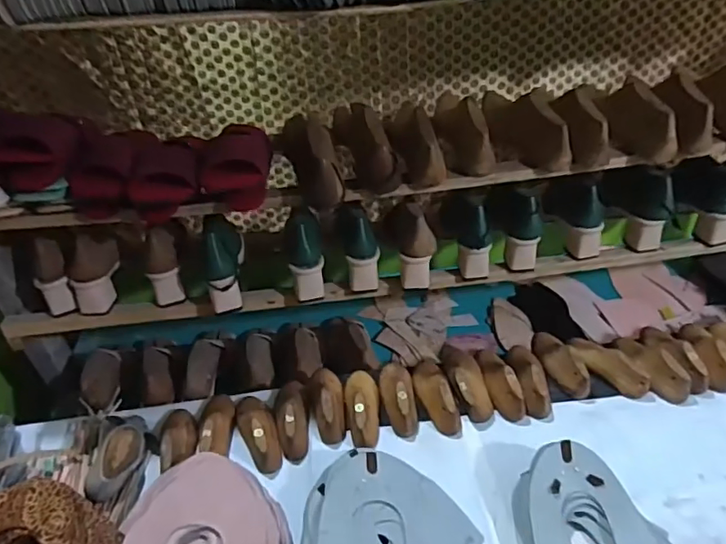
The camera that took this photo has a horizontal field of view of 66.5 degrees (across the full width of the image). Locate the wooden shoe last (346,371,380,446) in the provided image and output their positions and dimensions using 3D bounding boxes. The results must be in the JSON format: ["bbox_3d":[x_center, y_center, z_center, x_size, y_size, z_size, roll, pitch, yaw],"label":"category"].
[{"bbox_3d":[-0.002,0.196,0.828,0.052,0.048,0.141,-3,36,0],"label":"wooden shoe last"}]

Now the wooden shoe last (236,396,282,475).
[{"bbox_3d":[-0.154,0.222,0.810,0.049,0.052,0.136,-16,37,-17],"label":"wooden shoe last"}]

